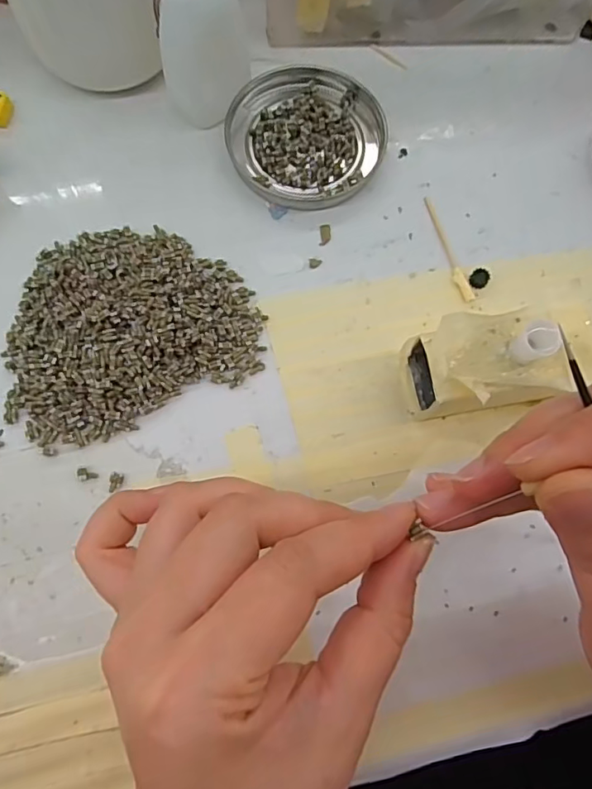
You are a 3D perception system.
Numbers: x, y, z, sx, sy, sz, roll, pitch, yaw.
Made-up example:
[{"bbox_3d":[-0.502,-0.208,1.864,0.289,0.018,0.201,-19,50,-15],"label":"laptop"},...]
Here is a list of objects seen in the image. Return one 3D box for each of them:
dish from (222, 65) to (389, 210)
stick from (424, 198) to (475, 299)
[{"bbox_3d":[0.006,-0.134,0.271,0.078,0.009,0.079,0,75,-2],"label":"dish"},{"bbox_3d":[0.074,-0.072,0.260,0.006,0.004,0.059,-17,77,-6],"label":"stick"}]

